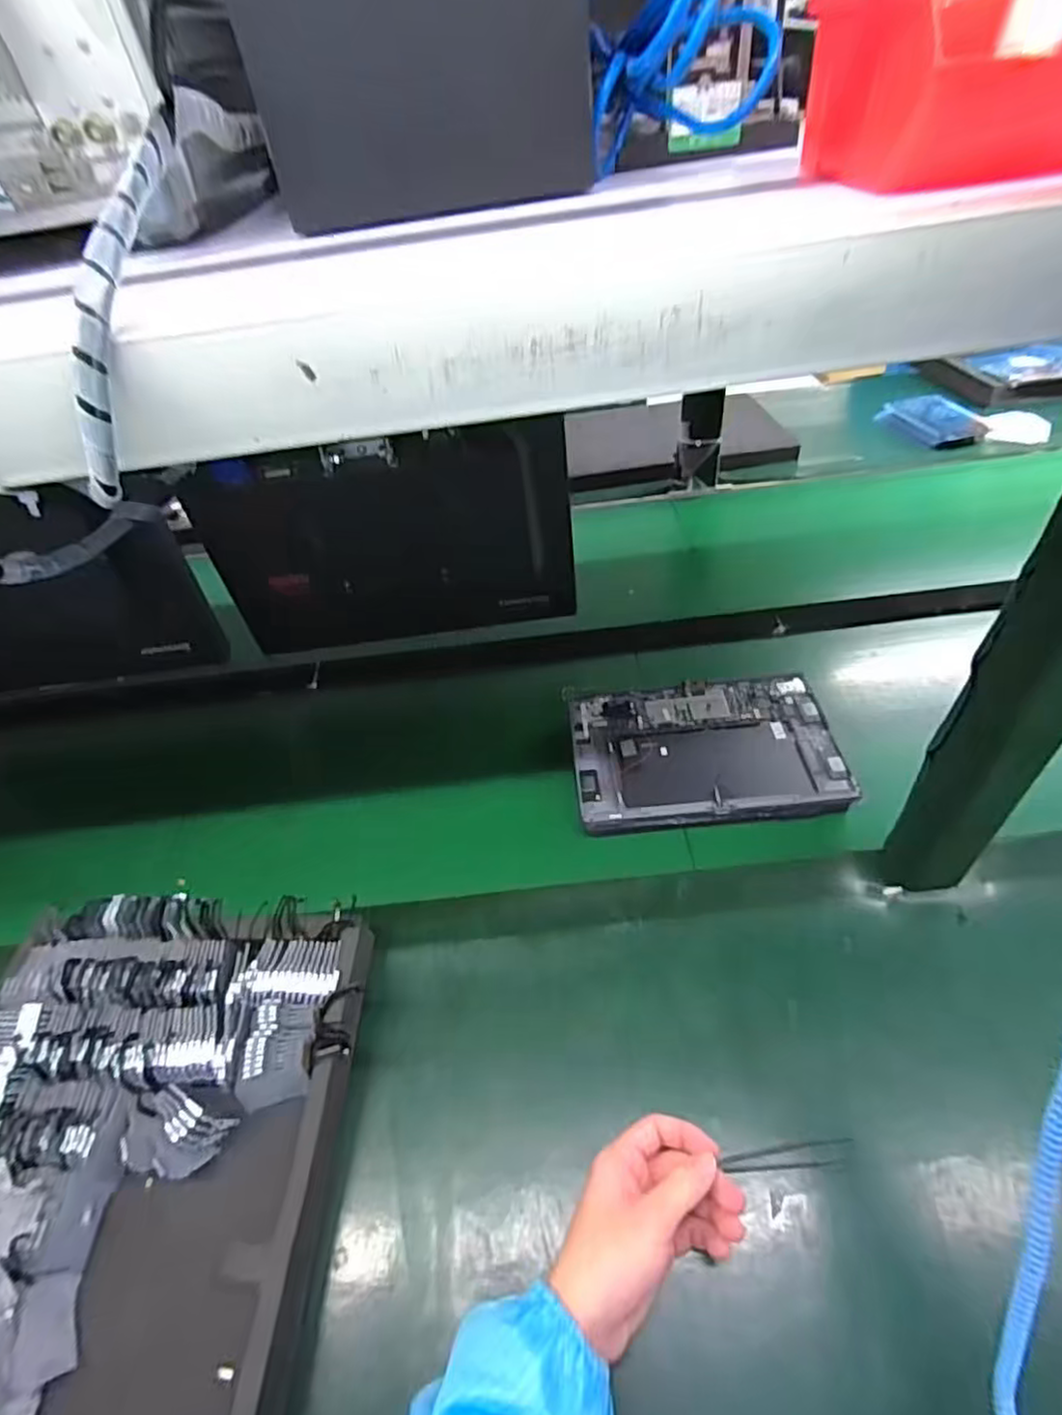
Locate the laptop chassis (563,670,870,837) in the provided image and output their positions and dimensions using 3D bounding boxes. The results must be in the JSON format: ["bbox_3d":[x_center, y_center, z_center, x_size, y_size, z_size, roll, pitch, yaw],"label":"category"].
[{"bbox_3d":[0.171,0.037,0.648,0.251,0.011,0.170,-6,51,2],"label":"laptop chassis"}]

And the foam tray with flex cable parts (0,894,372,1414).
[{"bbox_3d":[-0.286,0.338,0.419,0.299,0.054,0.425,-1,51,6],"label":"foam tray with flex cable parts"}]

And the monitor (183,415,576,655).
[{"bbox_3d":[-0.144,-0.162,0.669,0.370,0.248,0.050,-6,45,1],"label":"monitor"}]

